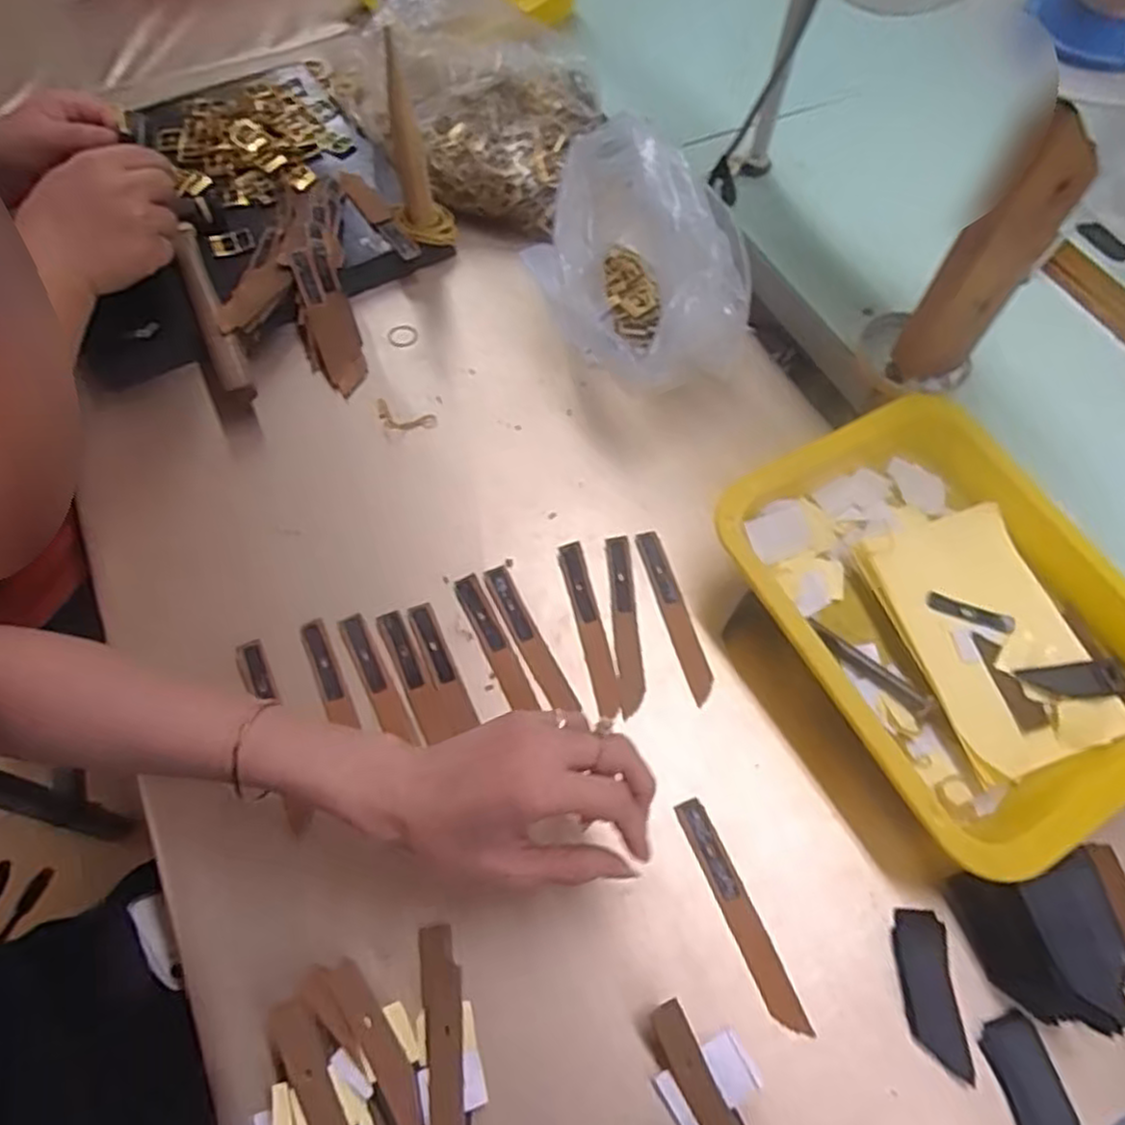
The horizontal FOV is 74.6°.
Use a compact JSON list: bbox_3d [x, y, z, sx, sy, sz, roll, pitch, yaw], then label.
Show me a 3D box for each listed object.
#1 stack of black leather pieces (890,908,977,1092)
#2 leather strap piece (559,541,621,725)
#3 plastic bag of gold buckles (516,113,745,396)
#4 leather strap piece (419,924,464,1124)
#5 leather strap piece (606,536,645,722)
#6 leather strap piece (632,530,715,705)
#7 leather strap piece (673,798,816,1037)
[{"bbox_3d":[0.193,0.225,0.388,0.028,0.004,0.077,0,62,-1],"label":"stack of black leather pieces"},{"bbox_3d":[0.019,0.043,0.484,0.017,0.006,0.123,-14,63,0],"label":"leather strap piece"},{"bbox_3d":[0.056,-0.228,0.558,0.126,0.126,0.211,-15,63,-8],"label":"plastic bag of gold buckles"},{"bbox_3d":[-0.059,0.257,0.360,0.020,0.008,0.141,-4,56,-5],"label":"leather strap piece"},{"bbox_3d":[0.041,0.038,0.486,0.016,0.004,0.124,-3,62,-2],"label":"leather strap piece"},{"bbox_3d":[0.075,0.033,0.491,0.018,0.004,0.124,-13,63,-7],"label":"leather strap piece"},{"bbox_3d":[0.097,0.192,0.407,0.017,0.004,0.124,-20,64,-11],"label":"leather strap piece"}]

